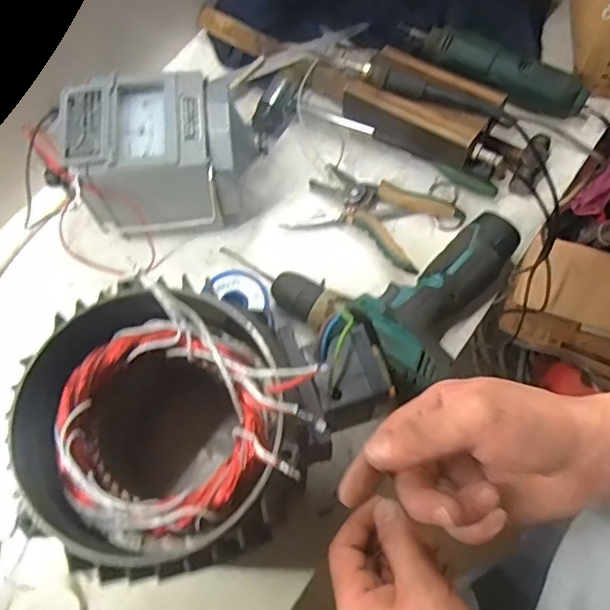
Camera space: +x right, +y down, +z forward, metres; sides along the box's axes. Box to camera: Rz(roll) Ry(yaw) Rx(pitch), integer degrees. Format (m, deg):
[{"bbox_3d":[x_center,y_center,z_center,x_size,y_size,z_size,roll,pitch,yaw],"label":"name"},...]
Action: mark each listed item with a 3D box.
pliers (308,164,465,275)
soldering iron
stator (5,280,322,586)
[{"bbox_3d":[0.078,-0.105,0.608,0.150,0.030,0.093,37,75,13],"label":"pliers"},{"bbox_3d":[0.120,-0.217,0.580,0.187,0.024,0.021,22,72,9],"label":"soldering iron"},{"bbox_3d":[-0.082,0.099,0.429,0.178,0.207,0.158,19,72,8],"label":"stator"}]

